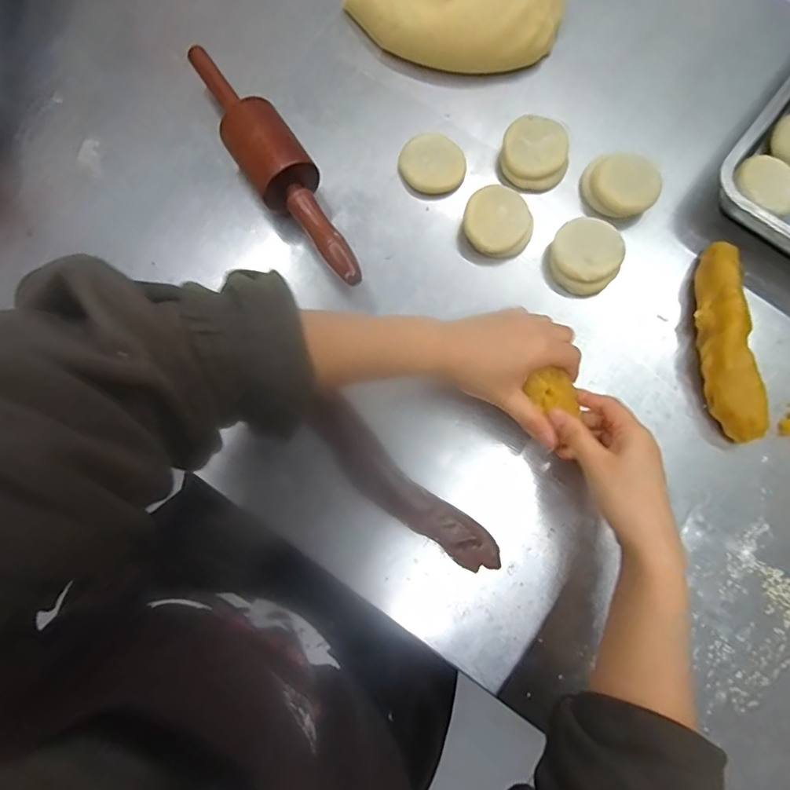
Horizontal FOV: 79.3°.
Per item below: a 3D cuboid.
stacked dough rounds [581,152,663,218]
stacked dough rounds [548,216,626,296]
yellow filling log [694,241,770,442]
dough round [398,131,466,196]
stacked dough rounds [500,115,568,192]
[{"bbox_3d":[0.225,-0.207,0.477,0.067,0.030,0.061,0,78,-1],"label":"stacked dough rounds"},{"bbox_3d":[0.184,-0.133,0.465,0.067,0.031,0.072,0,78,-1],"label":"stacked dough rounds"},{"bbox_3d":[0.299,-0.051,0.434,0.038,0.033,0.179,0,78,-1],"label":"yellow filling log"},{"bbox_3d":[0.039,-0.233,0.482,0.064,0.012,0.057,10,78,1],"label":"dough round"},{"bbox_3d":[0.141,-0.243,0.481,0.066,0.029,0.064,0,78,-1],"label":"stacked dough rounds"}]

